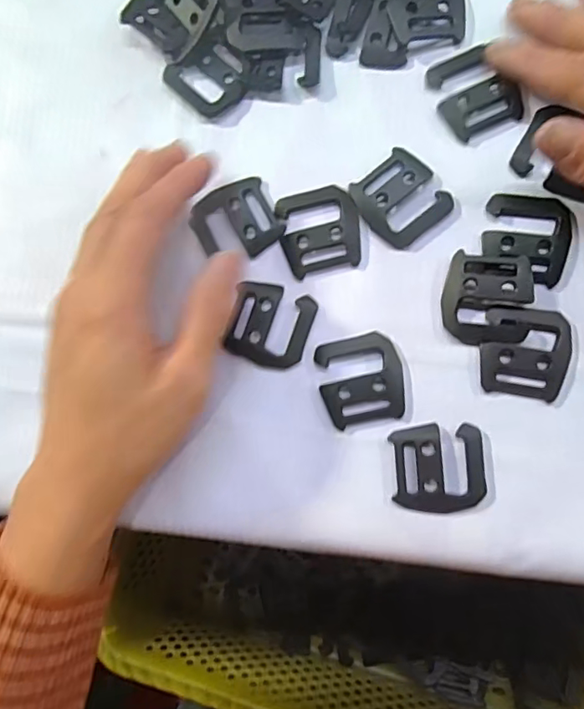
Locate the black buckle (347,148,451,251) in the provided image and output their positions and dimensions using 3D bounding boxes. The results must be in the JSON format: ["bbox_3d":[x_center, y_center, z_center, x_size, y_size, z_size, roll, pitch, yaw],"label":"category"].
[{"bbox_3d":[0.049,-0.071,0.238,0.035,0.005,0.037,-37,82,2],"label":"black buckle"}]

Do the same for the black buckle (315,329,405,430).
[{"bbox_3d":[0.031,0.011,0.232,0.036,0.004,0.039,-12,84,5],"label":"black buckle"}]

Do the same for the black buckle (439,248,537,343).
[{"bbox_3d":[0.085,-0.024,0.228,0.036,0.008,0.039,7,86,7],"label":"black buckle"}]

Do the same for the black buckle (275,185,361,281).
[{"bbox_3d":[0.013,-0.057,0.239,0.036,0.004,0.039,-14,84,5],"label":"black buckle"}]

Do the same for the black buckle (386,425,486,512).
[{"bbox_3d":[0.063,0.049,0.225,0.038,0.004,0.036,-3,85,6],"label":"black buckle"}]

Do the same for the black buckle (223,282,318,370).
[{"bbox_3d":[-0.010,-0.013,0.238,0.036,0.004,0.036,17,87,7],"label":"black buckle"}]

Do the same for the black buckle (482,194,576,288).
[{"bbox_3d":[0.104,-0.052,0.229,0.038,0.005,0.038,12,86,7],"label":"black buckle"}]

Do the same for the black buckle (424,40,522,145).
[{"bbox_3d":[0.083,-0.120,0.238,0.034,0.005,0.038,-23,83,4],"label":"black buckle"}]

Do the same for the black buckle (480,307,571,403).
[{"bbox_3d":[0.101,-0.001,0.225,0.036,0.004,0.038,10,86,7],"label":"black buckle"}]

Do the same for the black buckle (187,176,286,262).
[{"bbox_3d":[-0.027,-0.063,0.244,0.038,0.004,0.037,-29,83,3],"label":"black buckle"}]

